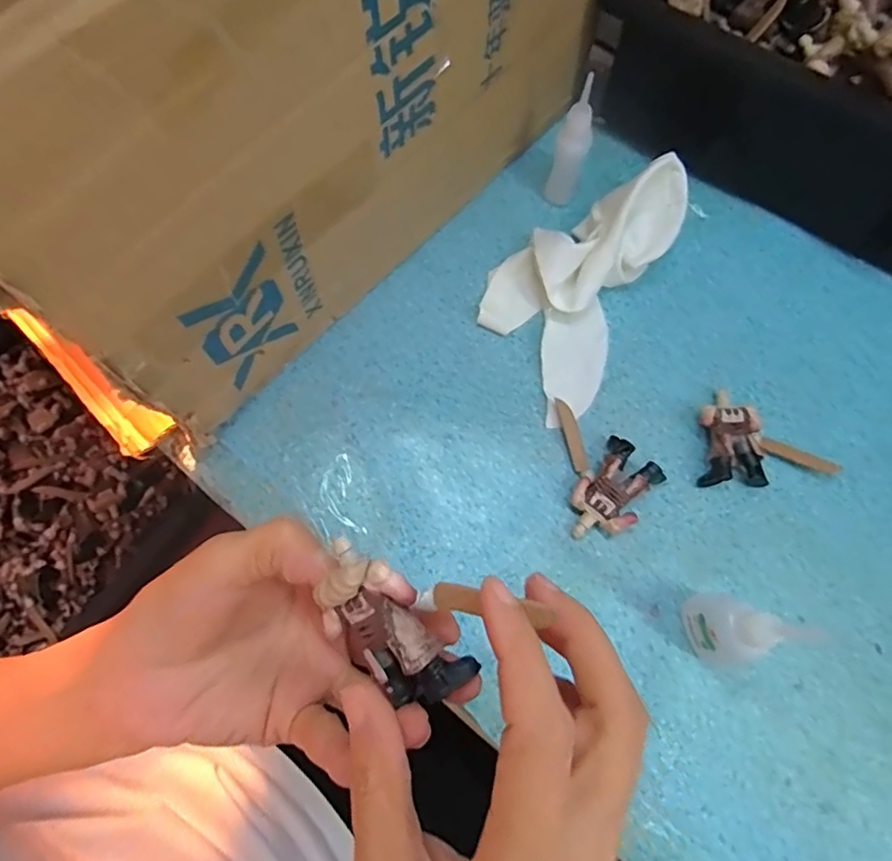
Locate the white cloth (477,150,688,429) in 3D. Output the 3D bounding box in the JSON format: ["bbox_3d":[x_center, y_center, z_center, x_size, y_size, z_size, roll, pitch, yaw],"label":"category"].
[{"bbox_3d":[0.077,-0.097,0.352,0.094,0.044,0.171,27,74,9],"label":"white cloth"}]

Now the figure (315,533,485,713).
[{"bbox_3d":[-0.019,0.064,0.182,0.028,0.029,0.056,-40,76,-10],"label":"figure"}]

